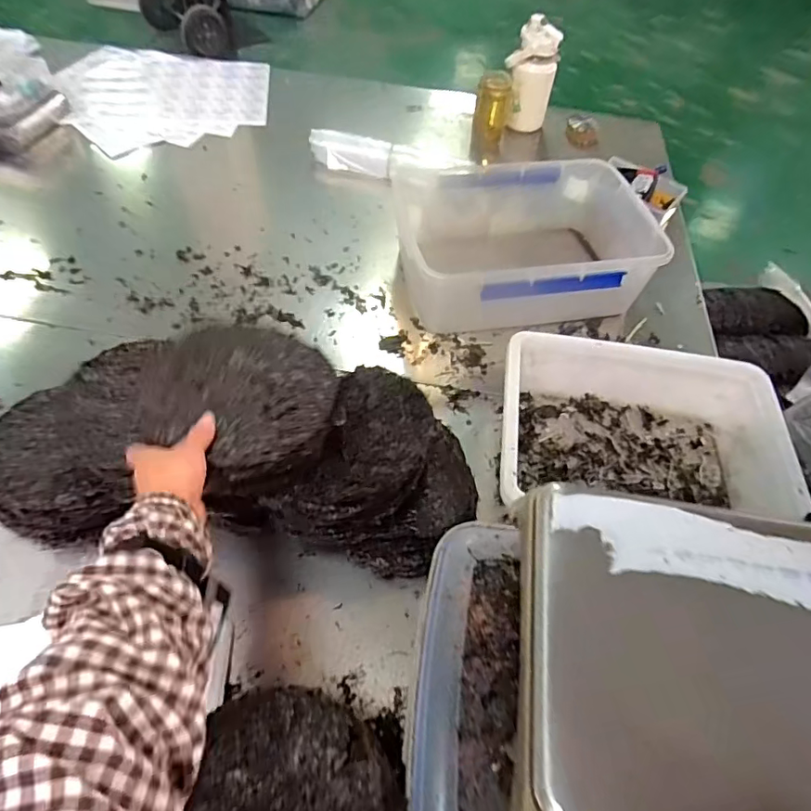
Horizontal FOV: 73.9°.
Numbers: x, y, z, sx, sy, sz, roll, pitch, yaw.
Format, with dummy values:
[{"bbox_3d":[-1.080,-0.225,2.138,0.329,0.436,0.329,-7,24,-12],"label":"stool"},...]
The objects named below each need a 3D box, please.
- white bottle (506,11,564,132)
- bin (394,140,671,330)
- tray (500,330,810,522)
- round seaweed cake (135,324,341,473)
[{"bbox_3d":[0.292,-0.760,1.267,0.114,0.221,0.076,14,54,6],"label":"white bottle"},{"bbox_3d":[0.212,-0.298,0.982,0.412,0.131,0.312,-7,55,-10],"label":"bin"},{"bbox_3d":[0.316,0.037,0.759,0.369,0.105,0.271,10,54,3],"label":"tray"},{"bbox_3d":[-0.166,-0.019,0.568,0.177,0.034,0.178,2,54,-3],"label":"round seaweed cake"}]

